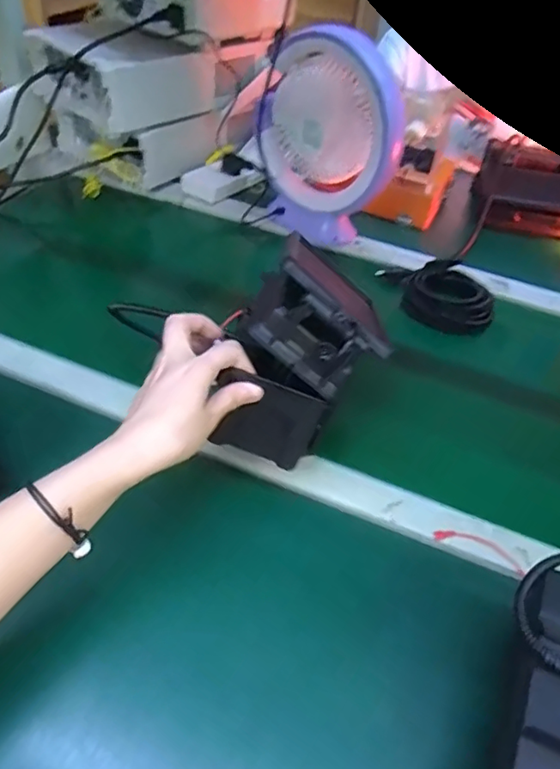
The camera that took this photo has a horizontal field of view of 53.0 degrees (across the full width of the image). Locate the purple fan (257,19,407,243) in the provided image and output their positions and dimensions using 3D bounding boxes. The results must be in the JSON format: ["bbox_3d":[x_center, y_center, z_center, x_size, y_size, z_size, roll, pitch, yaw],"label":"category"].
[{"bbox_3d":[0.067,-0.349,0.816,0.211,0.258,0.087,13,44,7],"label":"purple fan"}]

